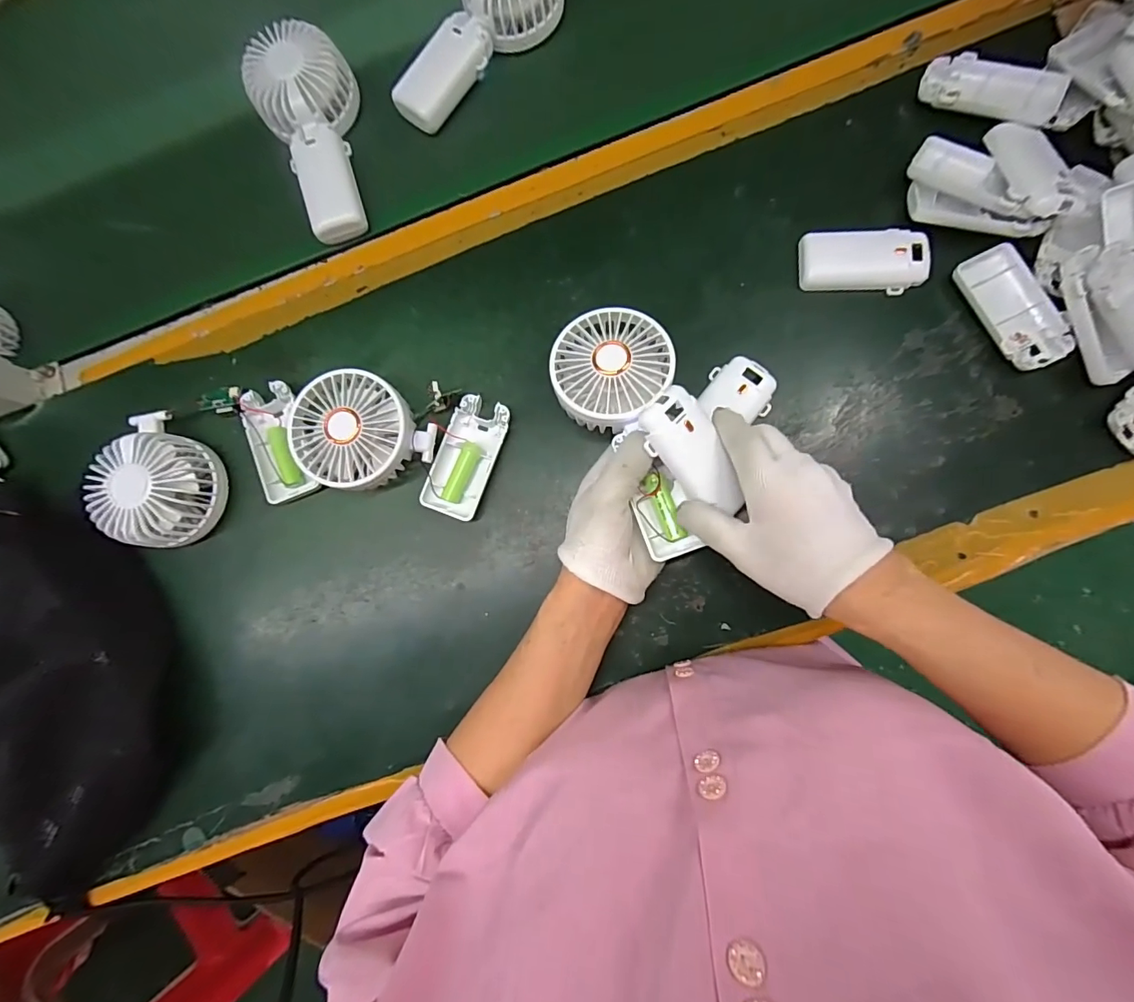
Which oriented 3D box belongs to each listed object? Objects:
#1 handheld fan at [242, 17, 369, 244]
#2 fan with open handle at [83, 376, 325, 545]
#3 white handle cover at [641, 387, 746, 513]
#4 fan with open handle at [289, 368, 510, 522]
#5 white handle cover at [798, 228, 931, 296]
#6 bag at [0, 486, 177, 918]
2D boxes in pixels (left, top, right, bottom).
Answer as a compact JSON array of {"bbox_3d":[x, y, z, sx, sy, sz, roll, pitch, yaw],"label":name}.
[{"bbox_3d":[-0.216,-0.313,0.406,0.081,0.035,0.171,-17,83,2],"label":"handheld fan"},{"bbox_3d":[-0.284,-0.033,0.373,0.158,0.046,0.105,-23,83,2],"label":"fan with open handle"},{"bbox_3d":[0.084,-0.031,0.316,0.041,0.016,0.088,-34,93,0],"label":"white handle cover"},{"bbox_3d":[-0.130,-0.048,0.367,0.149,0.044,0.091,15,86,5],"label":"fan with open handle"},{"bbox_3d":[0.232,-0.189,0.374,0.092,0.014,0.047,1,84,4],"label":"white handle cover"},{"bbox_3d":[-0.379,0.133,0.350,0.143,0.078,0.318,-18,83,2],"label":"bag"}]

